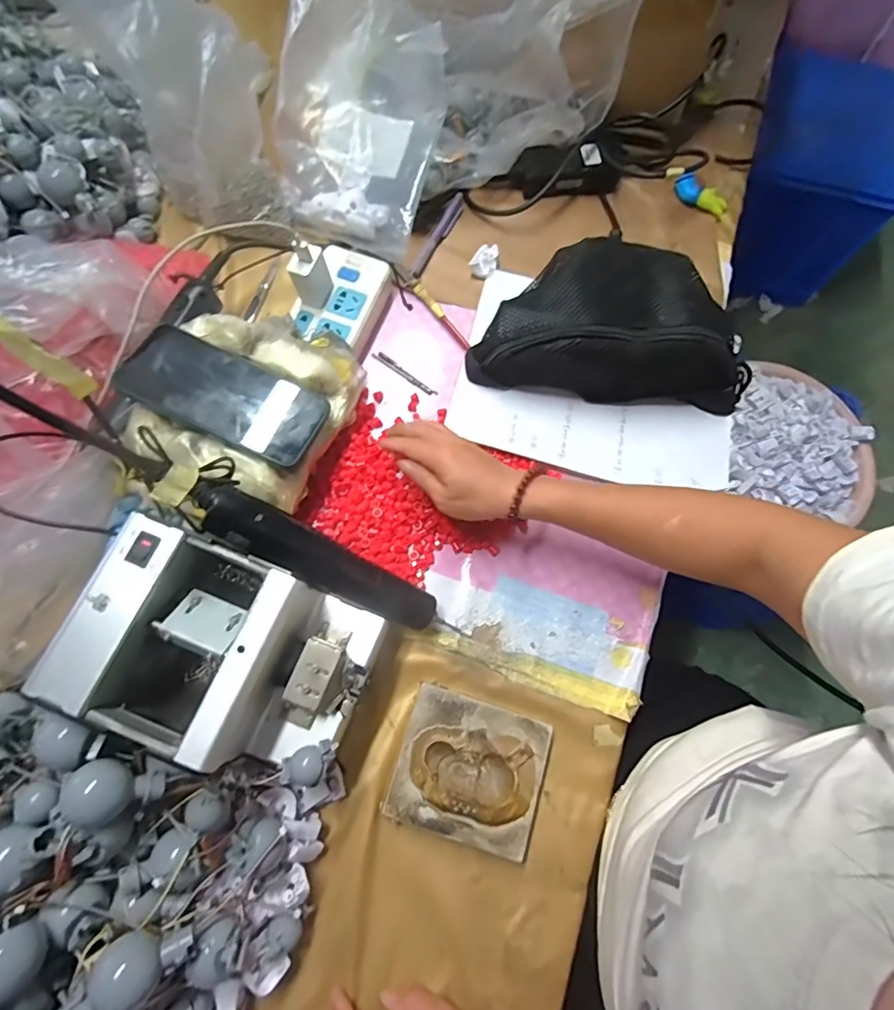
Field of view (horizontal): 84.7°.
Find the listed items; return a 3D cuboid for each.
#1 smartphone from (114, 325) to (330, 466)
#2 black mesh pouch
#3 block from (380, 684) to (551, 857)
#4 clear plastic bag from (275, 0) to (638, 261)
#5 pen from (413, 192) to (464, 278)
[{"bbox_3d":[-0.186,-0.094,0.416,0.155,0.010,0.075,25,66,-6],"label":"smartphone"},{"bbox_3d":[0.173,-0.188,0.493,0.281,0.081,0.146,5,73,0],"label":"black mesh pouch"},{"bbox_3d":[0.019,0.211,0.396,0.113,0.026,0.100,18,74,3],"label":"block"},{"bbox_3d":[-0.011,-0.440,0.509,0.341,0.175,0.202,-35,78,-11],"label":"clear plastic bag"},{"bbox_3d":[-0.012,-0.310,0.568,0.016,0.015,0.125,25,74,5],"label":"pen"}]

